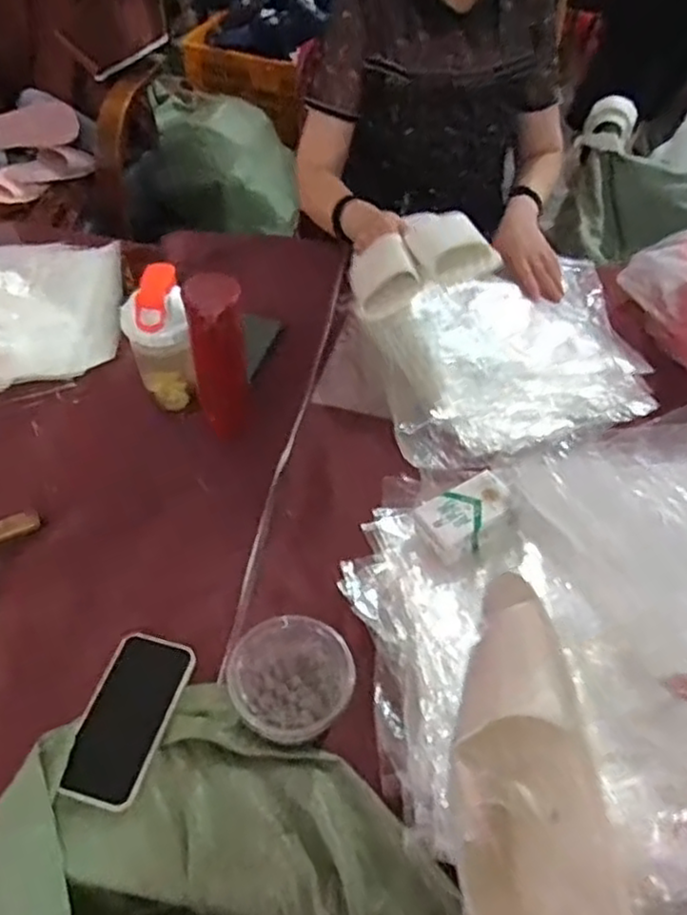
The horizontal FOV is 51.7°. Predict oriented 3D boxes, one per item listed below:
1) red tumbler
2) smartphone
[{"bbox_3d":[-0.148,-0.116,0.849,0.062,0.193,0.071,-6,49,-8],"label":"red tumbler"},{"bbox_3d":[-0.213,0.254,0.700,0.080,0.011,0.162,19,57,3],"label":"smartphone"}]

